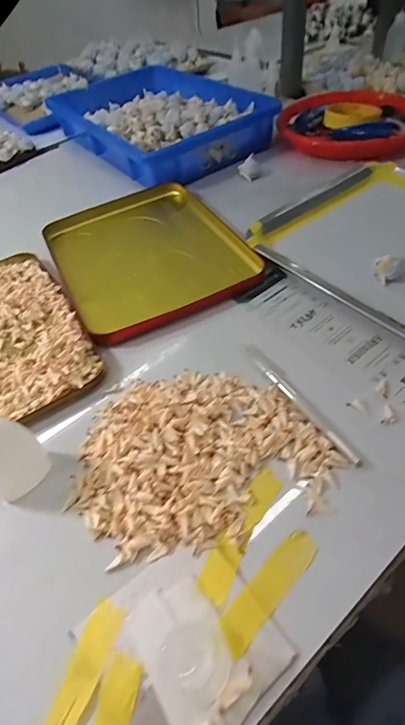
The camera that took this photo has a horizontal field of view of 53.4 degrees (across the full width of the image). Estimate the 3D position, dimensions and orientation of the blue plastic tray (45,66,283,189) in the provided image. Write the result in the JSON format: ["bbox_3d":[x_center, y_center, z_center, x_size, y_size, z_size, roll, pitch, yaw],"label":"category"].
[{"bbox_3d":[-0.075,-0.407,0.676,0.249,0.056,0.343,-33,53,-21],"label":"blue plastic tray"}]

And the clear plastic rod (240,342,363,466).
[{"bbox_3d":[0.076,0.027,0.322,0.011,0.007,0.133,-30,56,-15],"label":"clear plastic rod"}]

